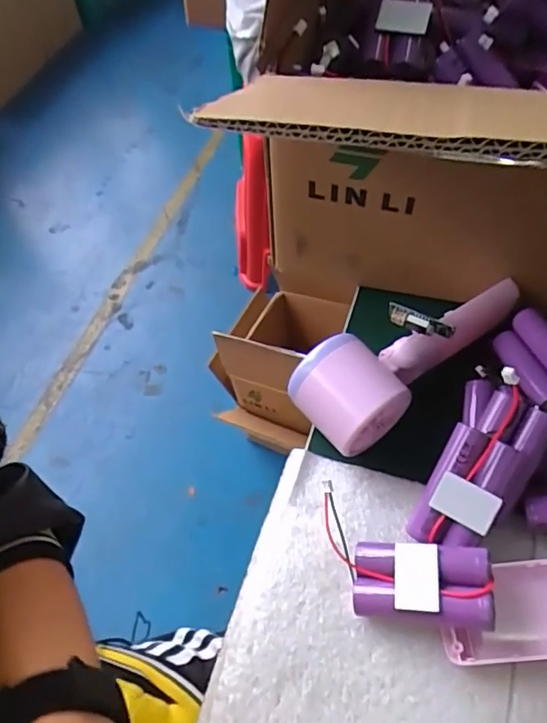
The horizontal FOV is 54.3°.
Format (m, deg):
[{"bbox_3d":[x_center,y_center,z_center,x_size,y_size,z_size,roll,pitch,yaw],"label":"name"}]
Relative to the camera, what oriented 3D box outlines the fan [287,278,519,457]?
[{"bbox_3d":[0.084,-0.010,0.336,0.154,0.057,0.069,-39,63,-21],"label":"fan"}]

